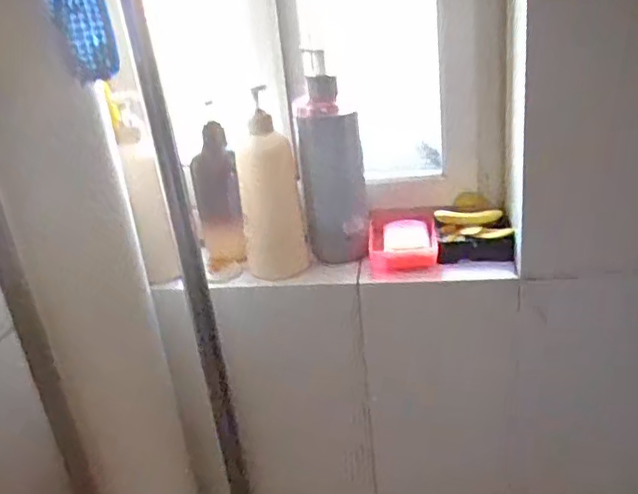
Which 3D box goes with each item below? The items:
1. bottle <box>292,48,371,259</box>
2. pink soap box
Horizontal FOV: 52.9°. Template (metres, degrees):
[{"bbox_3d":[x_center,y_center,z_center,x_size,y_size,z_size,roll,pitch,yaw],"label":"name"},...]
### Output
[{"bbox_3d":[0.015,-0.098,0.726,0.070,0.226,0.080,-3,23,6],"label":"bottle"},{"bbox_3d":[0.095,-0.009,0.746,0.075,0.041,0.108,-4,23,3],"label":"pink soap box"}]

